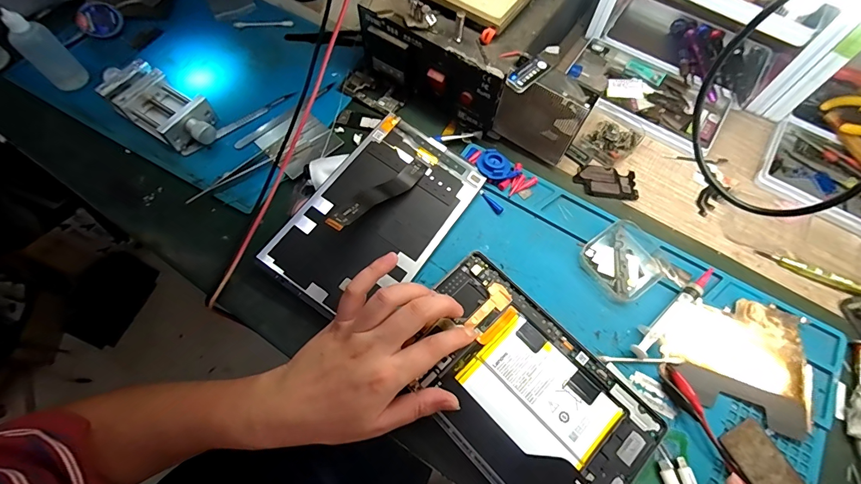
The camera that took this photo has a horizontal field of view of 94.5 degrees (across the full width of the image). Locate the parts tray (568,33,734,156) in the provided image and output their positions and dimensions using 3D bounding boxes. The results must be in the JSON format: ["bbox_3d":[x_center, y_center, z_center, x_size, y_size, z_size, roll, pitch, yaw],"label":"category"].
[{"bbox_3d":[0.248,-0.174,0.459,0.177,0.020,0.096,39,69,15],"label":"parts tray"}]

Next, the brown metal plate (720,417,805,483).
[{"bbox_3d":[0.255,0.171,0.303,0.036,0.004,0.060,-25,68,-14],"label":"brown metal plate"}]

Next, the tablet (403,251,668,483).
[{"bbox_3d":[0.070,0.115,0.320,0.128,0.007,0.201,-40,72,-19],"label":"tablet"}]

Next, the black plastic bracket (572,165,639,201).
[{"bbox_3d":[0.182,-0.063,0.413,0.063,0.004,0.037,9,64,1],"label":"black plastic bracket"}]

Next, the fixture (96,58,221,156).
[{"bbox_3d":[-0.284,-0.142,0.421,0.134,0.039,0.060,30,68,12],"label":"fixture"}]

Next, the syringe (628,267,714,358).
[{"bbox_3d":[0.212,0.060,0.346,0.109,0.014,0.018,-36,71,-18],"label":"syringe"}]

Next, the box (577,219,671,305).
[{"bbox_3d":[0.179,0.016,0.366,0.071,0.019,0.062,-34,70,-17],"label":"box"}]

